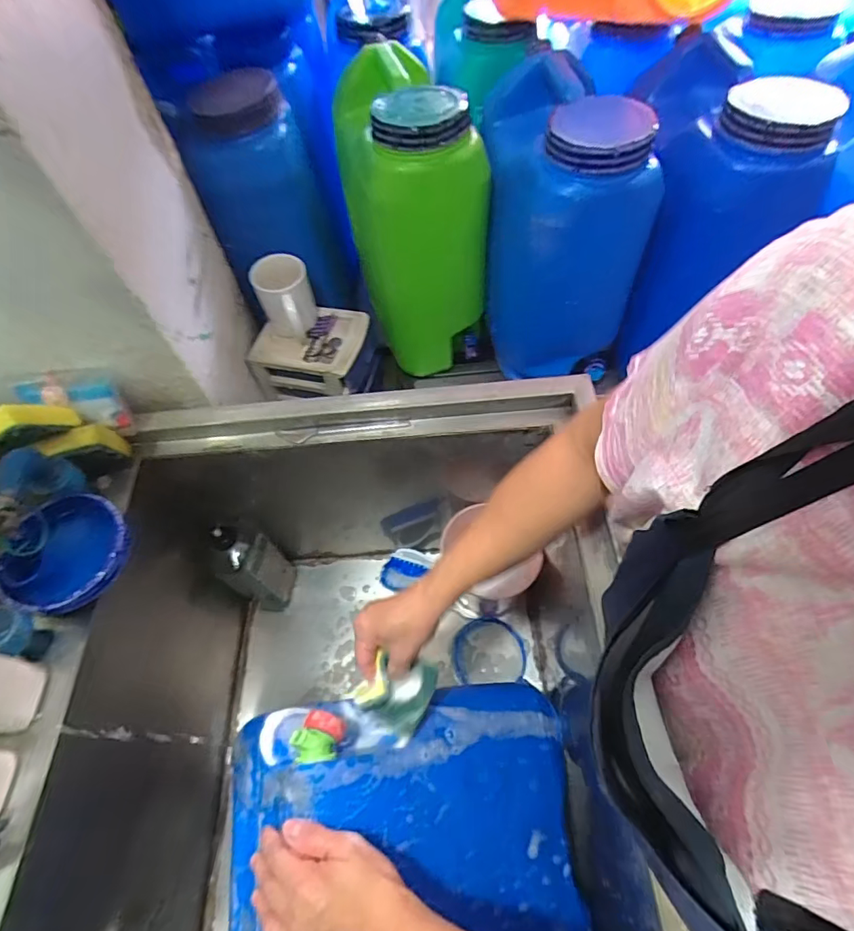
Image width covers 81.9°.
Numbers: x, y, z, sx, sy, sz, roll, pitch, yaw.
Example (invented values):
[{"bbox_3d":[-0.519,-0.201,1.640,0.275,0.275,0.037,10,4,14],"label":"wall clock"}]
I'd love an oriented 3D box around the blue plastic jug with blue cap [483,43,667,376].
[{"bbox_3d":[0.191,-0.306,0.709,0.188,0.331,0.157,-14,59,-4],"label":"blue plastic jug with blue cap"}]

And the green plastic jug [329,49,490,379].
[{"bbox_3d":[-0.025,-0.379,0.781,0.151,0.379,0.239,-18,59,-6],"label":"green plastic jug"}]

